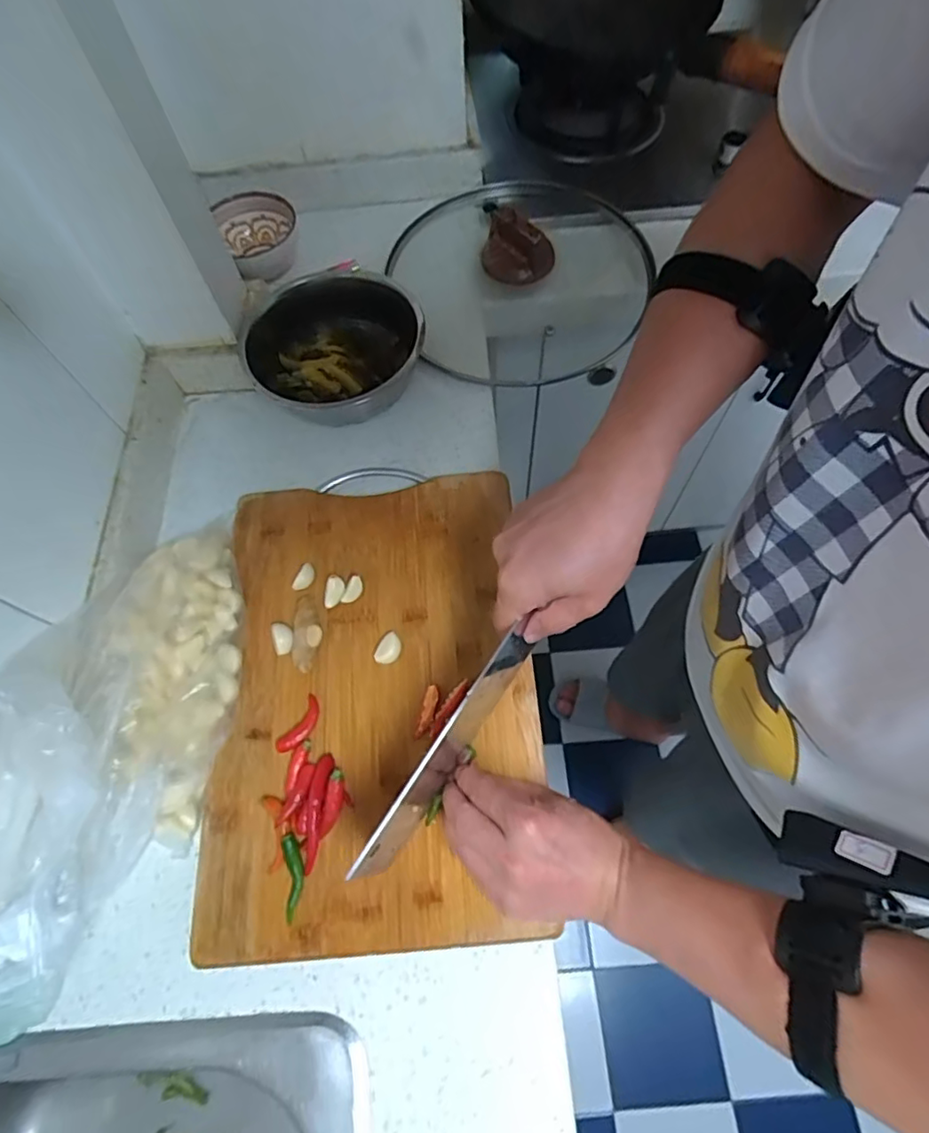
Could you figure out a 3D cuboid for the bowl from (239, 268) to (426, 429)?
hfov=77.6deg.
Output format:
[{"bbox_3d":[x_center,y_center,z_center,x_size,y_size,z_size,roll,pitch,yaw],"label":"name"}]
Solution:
[{"bbox_3d":[-0.134,-0.225,0.607,0.176,0.063,0.186,-1,67,2],"label":"bowl"}]

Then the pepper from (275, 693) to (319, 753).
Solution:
[{"bbox_3d":[-0.128,0.124,0.454,0.020,0.008,0.048,25,57,13],"label":"pepper"}]

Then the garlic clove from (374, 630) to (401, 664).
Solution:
[{"bbox_3d":[-0.062,0.067,0.473,0.019,0.011,0.028,29,71,14],"label":"garlic clove"}]

